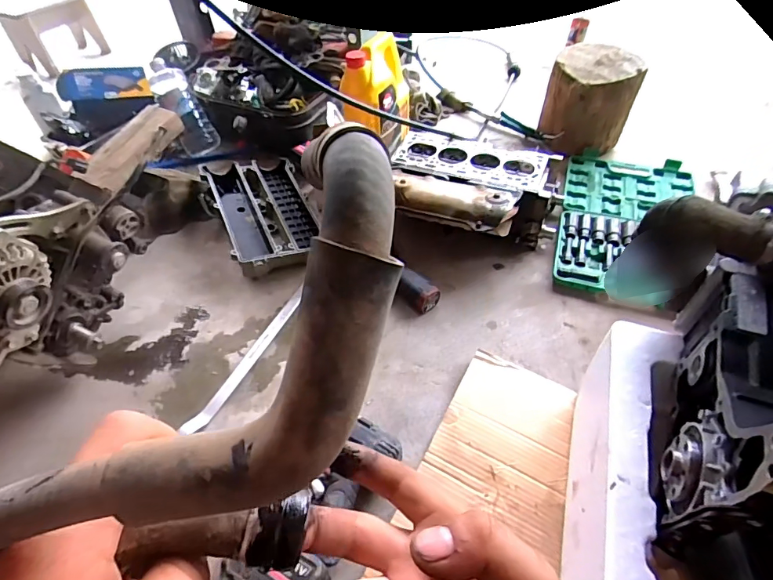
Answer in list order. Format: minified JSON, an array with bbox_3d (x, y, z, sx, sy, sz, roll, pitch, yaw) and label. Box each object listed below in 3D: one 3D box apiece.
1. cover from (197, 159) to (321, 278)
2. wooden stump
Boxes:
[{"bbox_3d":[-0.284,-0.183,1.054,0.216,0.080,0.359,-21,52,-16],"label":"cover"},{"bbox_3d":[0.548,-0.517,1.208,0.213,0.211,0.217,17,52,15],"label":"wooden stump"}]

